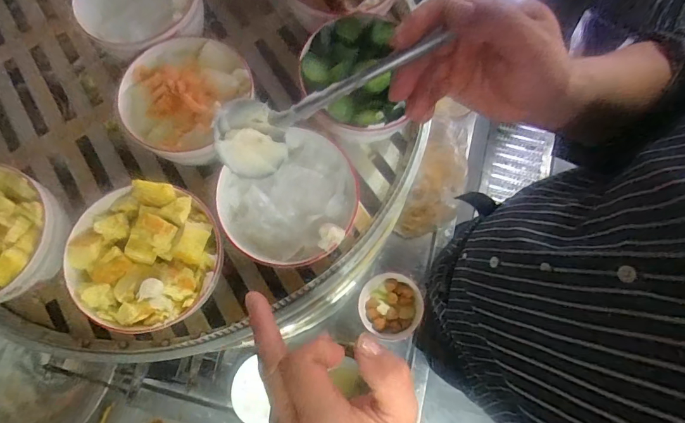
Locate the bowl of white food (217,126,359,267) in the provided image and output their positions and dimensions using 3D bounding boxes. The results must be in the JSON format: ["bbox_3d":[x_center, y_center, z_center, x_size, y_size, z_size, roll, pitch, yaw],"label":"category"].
[{"bbox_3d":[-0.045,-0.008,0.397,0.129,0.060,0.122,0,74,0],"label":"bowl of white food"}]

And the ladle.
[{"bbox_3d":[-0.010,-0.076,0.269,0.154,0.037,0.047,-27,75,3],"label":"ladle"}]

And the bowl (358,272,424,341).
[{"bbox_3d":[0.100,0.197,0.852,0.124,0.062,0.127,0,74,0],"label":"bowl"}]

